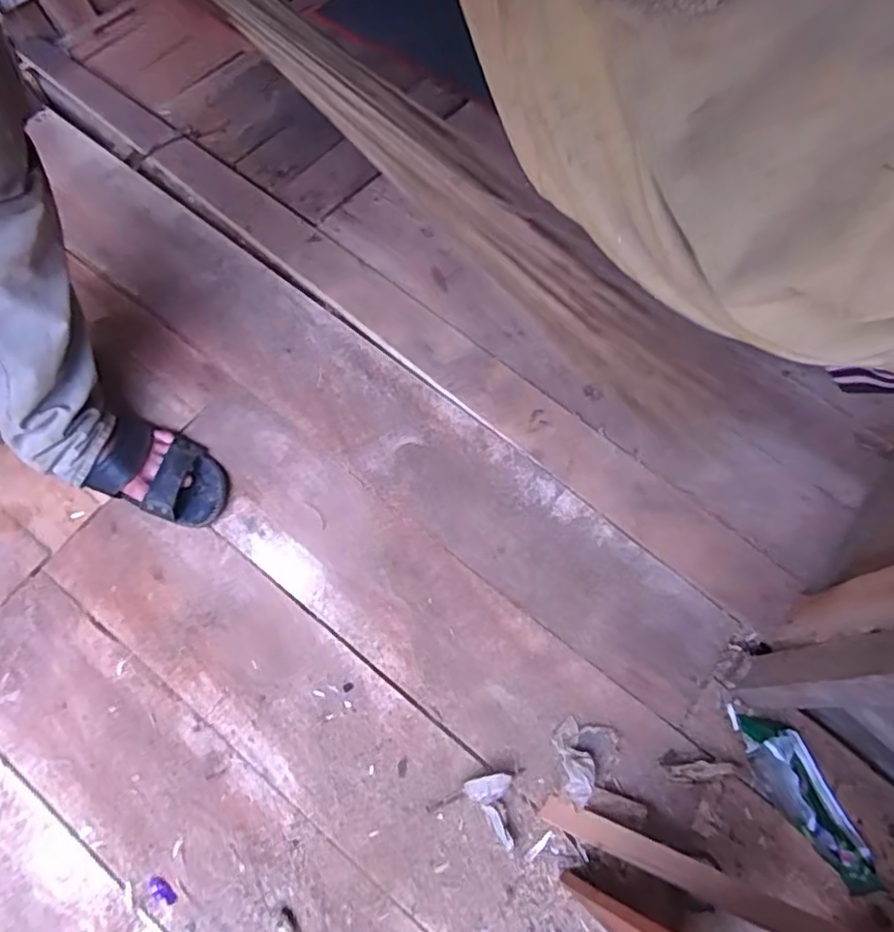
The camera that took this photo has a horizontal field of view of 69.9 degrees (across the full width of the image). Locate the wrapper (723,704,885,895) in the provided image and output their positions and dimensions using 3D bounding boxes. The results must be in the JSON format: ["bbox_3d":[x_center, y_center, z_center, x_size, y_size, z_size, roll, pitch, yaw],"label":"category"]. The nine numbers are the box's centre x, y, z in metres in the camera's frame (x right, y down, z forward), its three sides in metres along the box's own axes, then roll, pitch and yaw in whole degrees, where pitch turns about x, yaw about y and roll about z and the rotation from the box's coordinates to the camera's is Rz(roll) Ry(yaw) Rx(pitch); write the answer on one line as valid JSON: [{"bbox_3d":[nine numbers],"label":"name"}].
[{"bbox_3d":[0.423,0.386,0.756,0.078,0.027,0.214,-30,73,-11],"label":"wrapper"}]

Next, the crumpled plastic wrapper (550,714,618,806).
[{"bbox_3d":[0.158,0.341,0.759,0.069,0.034,0.091,40,74,12],"label":"crumpled plastic wrapper"}]

